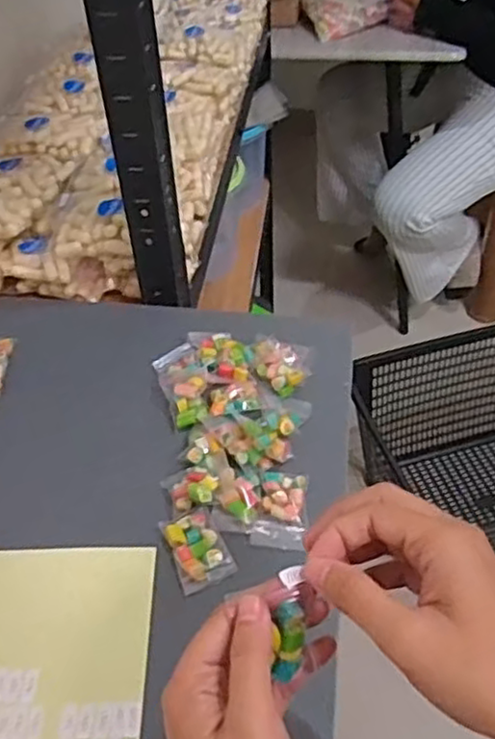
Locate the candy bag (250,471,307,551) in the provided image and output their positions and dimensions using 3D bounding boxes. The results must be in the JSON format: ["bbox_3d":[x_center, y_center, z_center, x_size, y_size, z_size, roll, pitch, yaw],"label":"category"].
[{"bbox_3d":[0.024,0.097,0.484,0.035,0.010,0.057,5,46,8],"label":"candy bag"}]

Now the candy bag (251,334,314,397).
[{"bbox_3d":[0.028,-0.006,0.576,0.048,0.014,0.061,-1,46,2],"label":"candy bag"}]

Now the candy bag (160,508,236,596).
[{"bbox_3d":[-0.033,0.120,0.463,0.035,0.009,0.052,-19,48,-15],"label":"candy bag"}]

